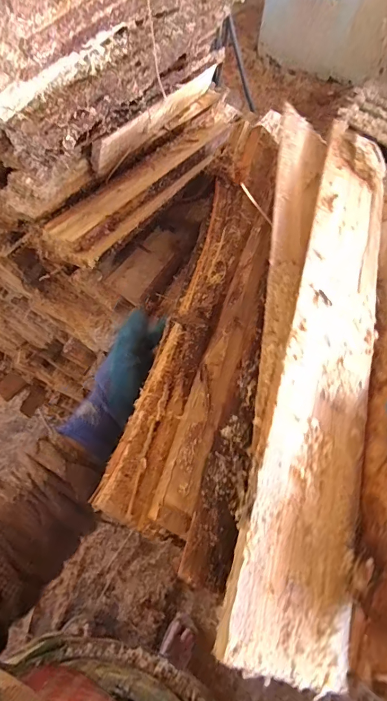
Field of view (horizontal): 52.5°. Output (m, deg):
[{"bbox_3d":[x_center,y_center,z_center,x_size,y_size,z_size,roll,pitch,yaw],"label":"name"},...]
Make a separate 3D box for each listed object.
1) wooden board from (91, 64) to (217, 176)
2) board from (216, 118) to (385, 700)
[{"bbox_3d":[-0.042,-0.363,0.591,0.016,0.052,0.359,24,56,11],"label":"wooden board"},{"bbox_3d":[0.134,-0.023,0.365,0.101,0.012,0.527,30,59,-16],"label":"board"}]

